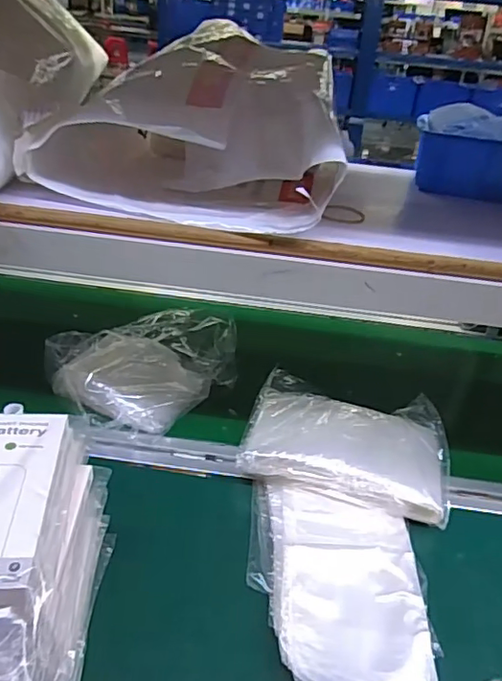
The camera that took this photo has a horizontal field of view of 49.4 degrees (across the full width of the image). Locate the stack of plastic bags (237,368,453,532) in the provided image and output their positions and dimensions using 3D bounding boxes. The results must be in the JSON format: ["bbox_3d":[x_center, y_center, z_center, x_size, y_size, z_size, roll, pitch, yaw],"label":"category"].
[{"bbox_3d":[0.096,0.102,0.552,0.196,0.036,0.138,12,32,10],"label":"stack of plastic bags"}]

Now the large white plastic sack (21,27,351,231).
[{"bbox_3d":[-0.041,-0.202,0.509,0.250,0.121,0.216,11,32,8],"label":"large white plastic sack"}]

